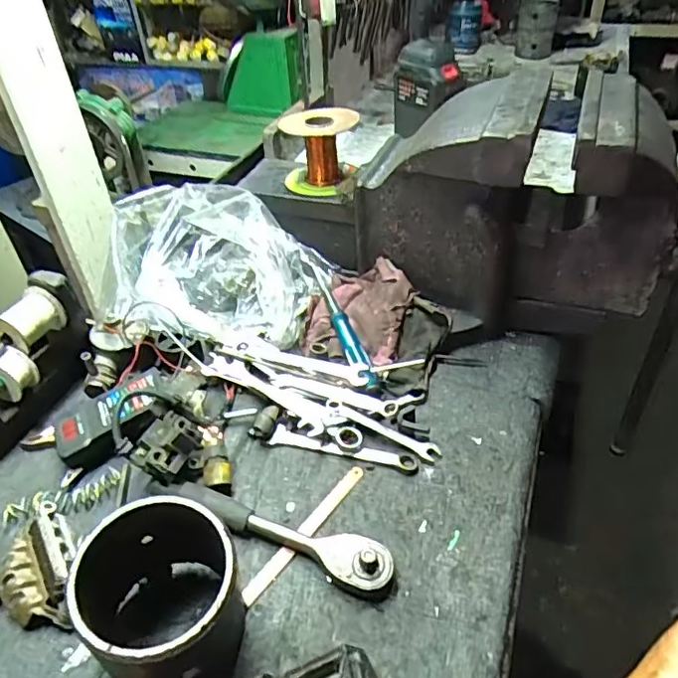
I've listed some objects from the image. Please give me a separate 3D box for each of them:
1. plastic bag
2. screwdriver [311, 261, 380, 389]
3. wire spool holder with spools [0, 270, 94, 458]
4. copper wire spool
[{"bbox_3d":[-0.151,-0.091,0.732,0.263,0.134,0.212,-9,41,-6],"label":"plastic bag"},{"bbox_3d":[0.002,-0.021,0.674,0.020,0.016,0.186,-16,55,-14],"label":"screwdriver"},{"bbox_3d":[-0.340,0.023,0.606,0.057,0.133,0.168,14,44,20],"label":"wire spool holder with spools"},{"bbox_3d":[-0.025,-0.237,0.716,0.090,0.085,0.081,11,43,17],"label":"copper wire spool"}]

